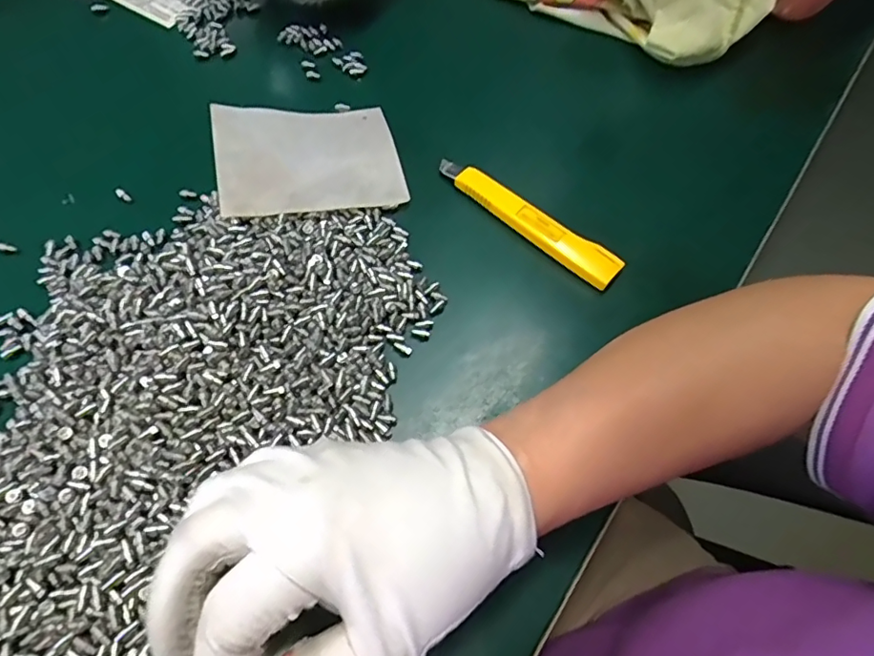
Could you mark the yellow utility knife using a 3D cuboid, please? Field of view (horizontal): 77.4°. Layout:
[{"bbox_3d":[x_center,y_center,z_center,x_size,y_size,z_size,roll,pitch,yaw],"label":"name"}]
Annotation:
[{"bbox_3d":[0.052,-0.066,0.330,0.127,0.012,0.021,35,68,15],"label":"yellow utility knife"}]

